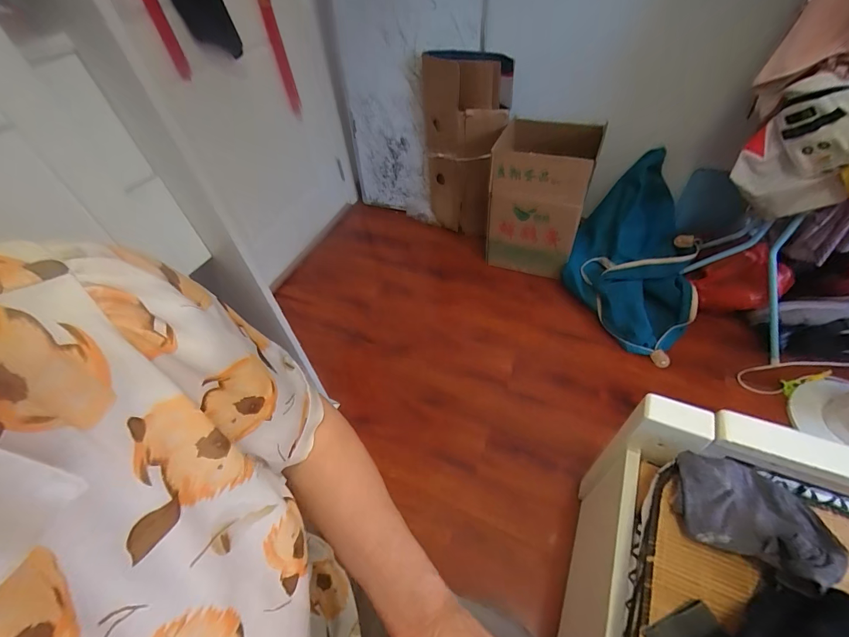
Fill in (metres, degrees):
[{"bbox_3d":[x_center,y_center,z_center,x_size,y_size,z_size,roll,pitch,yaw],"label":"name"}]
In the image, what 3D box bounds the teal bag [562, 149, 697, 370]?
[{"bbox_3d":[0.722,-0.217,1.223,0.364,0.342,0.545,-18,49,-9],"label":"teal bag"}]

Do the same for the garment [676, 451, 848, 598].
[{"bbox_3d":[0.444,0.266,0.507,0.170,0.079,0.134,28,57,27],"label":"garment"}]

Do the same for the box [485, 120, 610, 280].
[{"bbox_3d":[0.406,-0.421,1.340,0.309,0.487,0.263,11,51,16],"label":"box"}]

